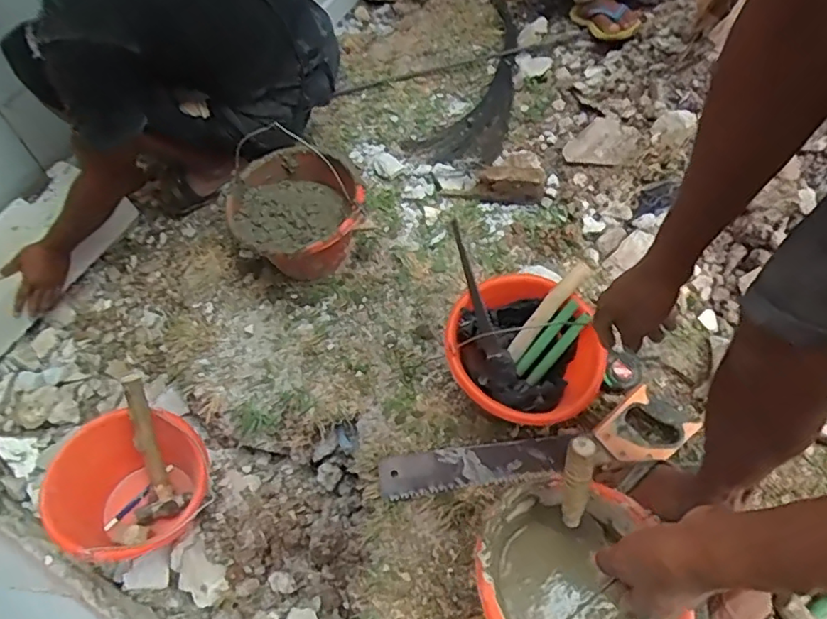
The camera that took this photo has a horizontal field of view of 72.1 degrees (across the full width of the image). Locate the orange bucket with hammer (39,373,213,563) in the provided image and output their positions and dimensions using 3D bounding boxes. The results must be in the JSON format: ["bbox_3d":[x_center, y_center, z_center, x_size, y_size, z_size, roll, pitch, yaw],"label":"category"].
[{"bbox_3d":[-0.454,0.296,0.951,0.227,0.200,0.223,1,57,-1],"label":"orange bucket with hammer"}]

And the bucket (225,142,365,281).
[{"bbox_3d":[-0.215,-0.165,1.072,0.227,0.181,0.223,1,57,-1],"label":"bucket"}]

